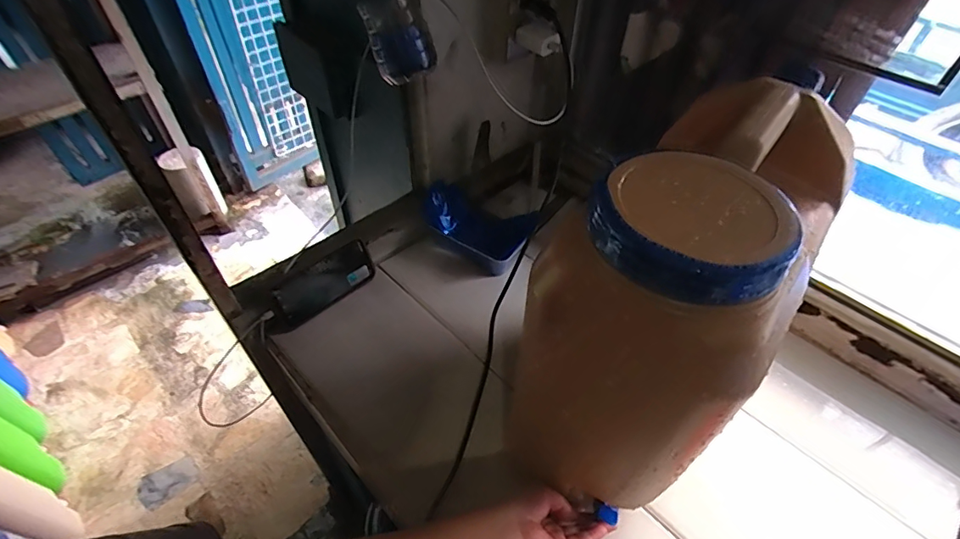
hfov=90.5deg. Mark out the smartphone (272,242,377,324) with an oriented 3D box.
[{"bbox_3d":[-0.229,0.020,0.716,0.153,0.073,0.011,-36,39,-27],"label":"smartphone"}]

